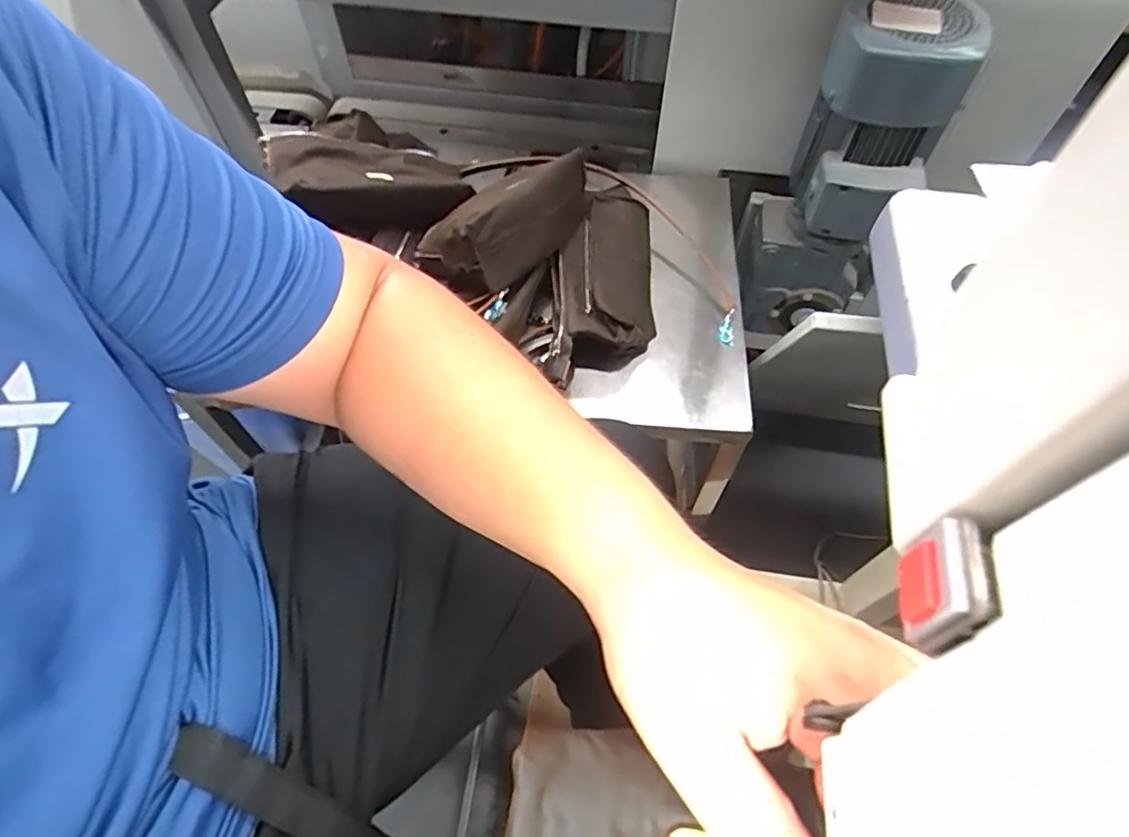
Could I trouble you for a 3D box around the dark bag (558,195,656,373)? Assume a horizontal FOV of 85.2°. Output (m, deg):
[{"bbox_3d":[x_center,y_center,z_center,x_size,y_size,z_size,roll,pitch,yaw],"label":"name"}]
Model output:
[{"bbox_3d":[0.056,-0.172,0.793,0.115,0.089,0.248,-1,58,0],"label":"dark bag"}]

